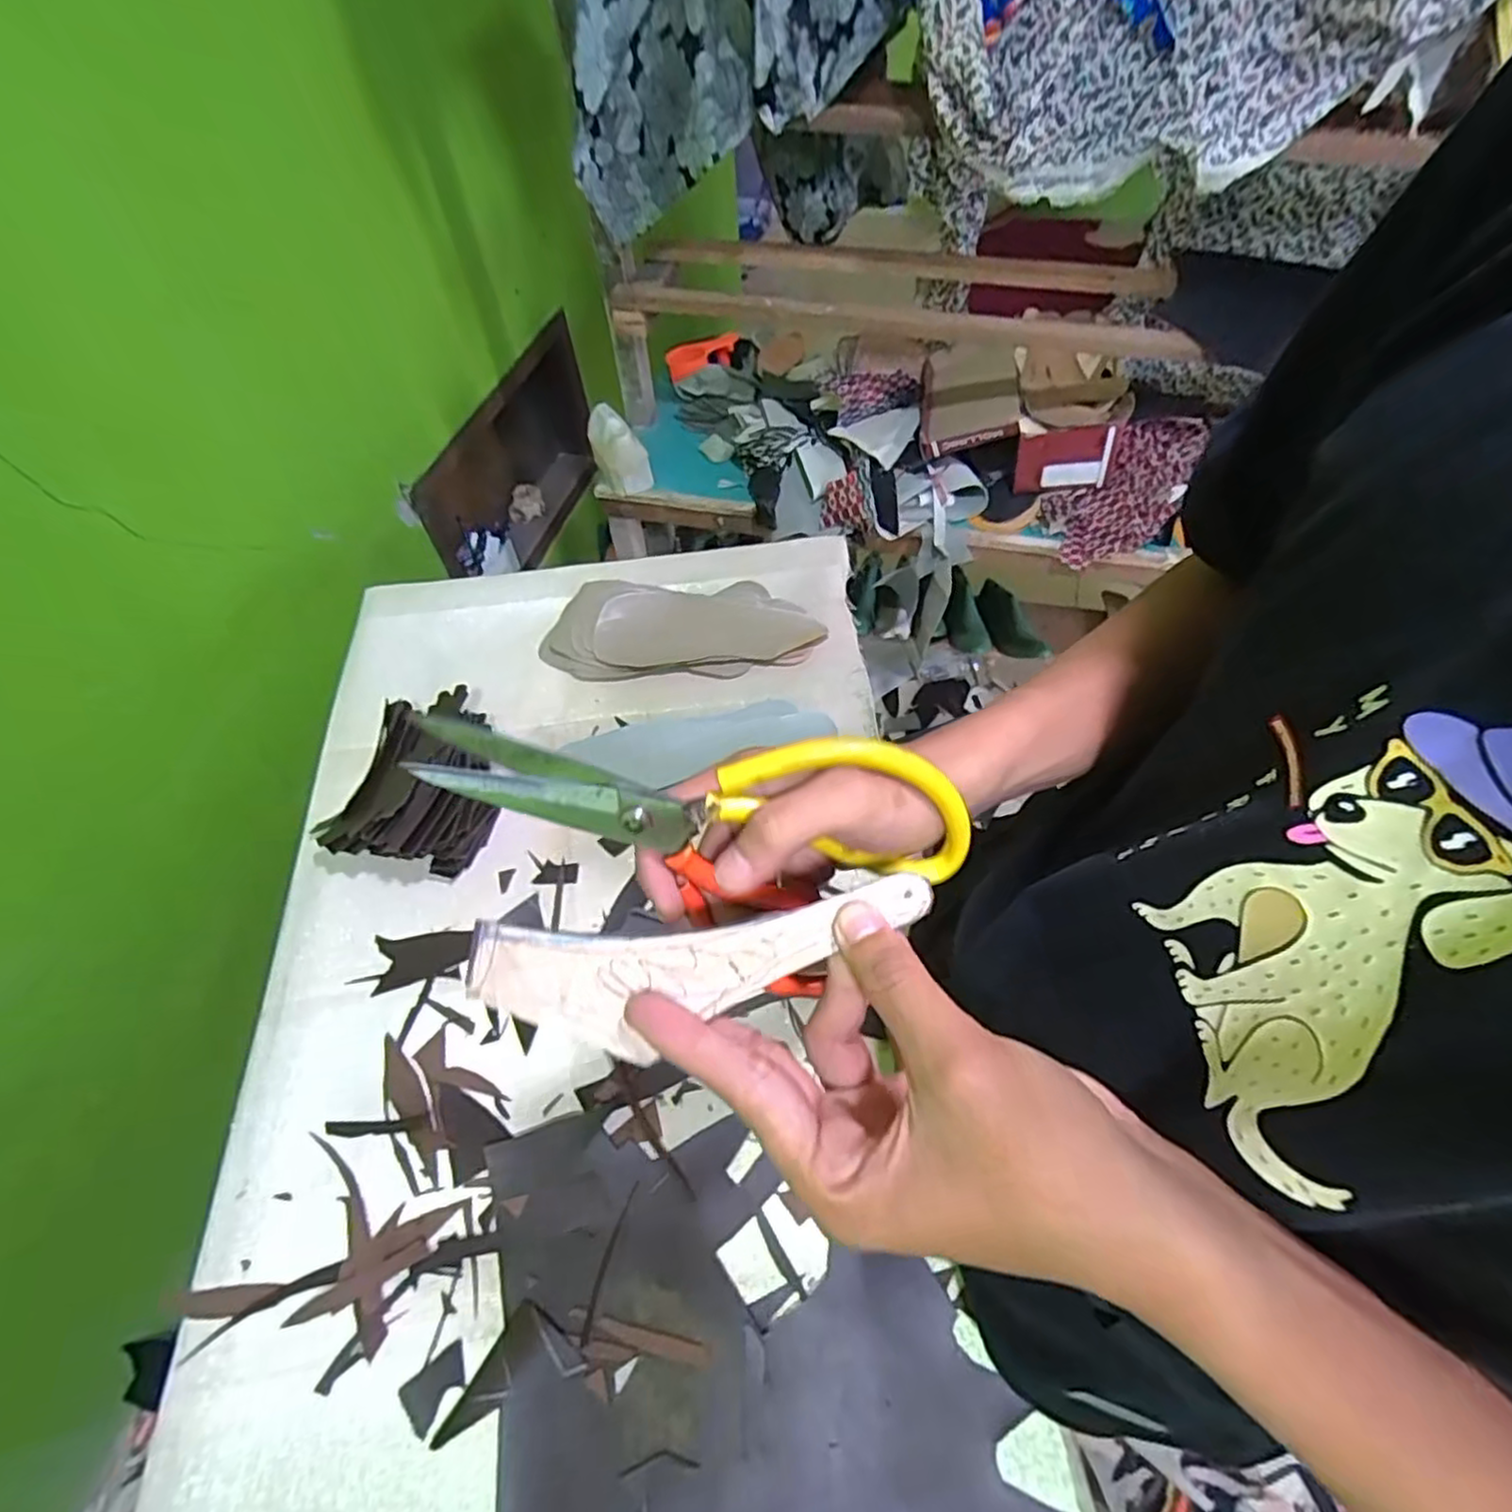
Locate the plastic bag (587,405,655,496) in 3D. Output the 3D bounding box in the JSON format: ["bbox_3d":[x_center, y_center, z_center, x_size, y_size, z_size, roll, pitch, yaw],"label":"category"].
[{"bbox_3d":[-0.229,-0.503,1.160,0.075,0.103,0.129,-24,59,-12],"label":"plastic bag"}]

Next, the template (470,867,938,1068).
[{"bbox_3d":[-0.017,0.073,0.239,0.153,0.005,0.047,-6,82,-1],"label":"template"}]

